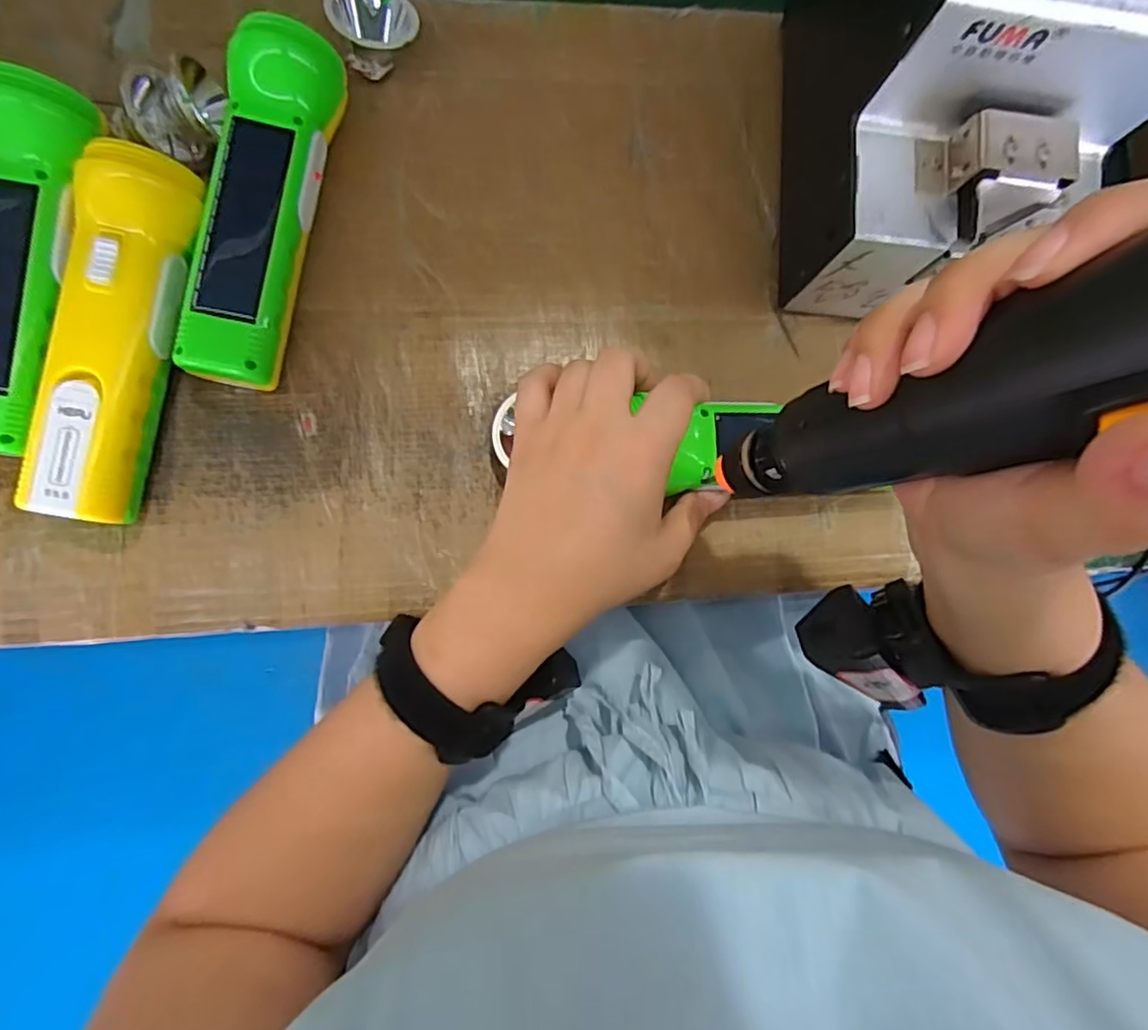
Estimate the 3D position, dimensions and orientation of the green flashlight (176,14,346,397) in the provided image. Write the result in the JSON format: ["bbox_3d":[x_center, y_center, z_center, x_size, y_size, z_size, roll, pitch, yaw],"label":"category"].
[{"bbox_3d":[-0.148,-0.146,0.309,0.043,0.043,0.169,10,83,-5],"label":"green flashlight"}]

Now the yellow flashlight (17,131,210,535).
[{"bbox_3d":[-0.208,-0.080,0.294,0.046,0.048,0.163,13,83,-4],"label":"yellow flashlight"}]

